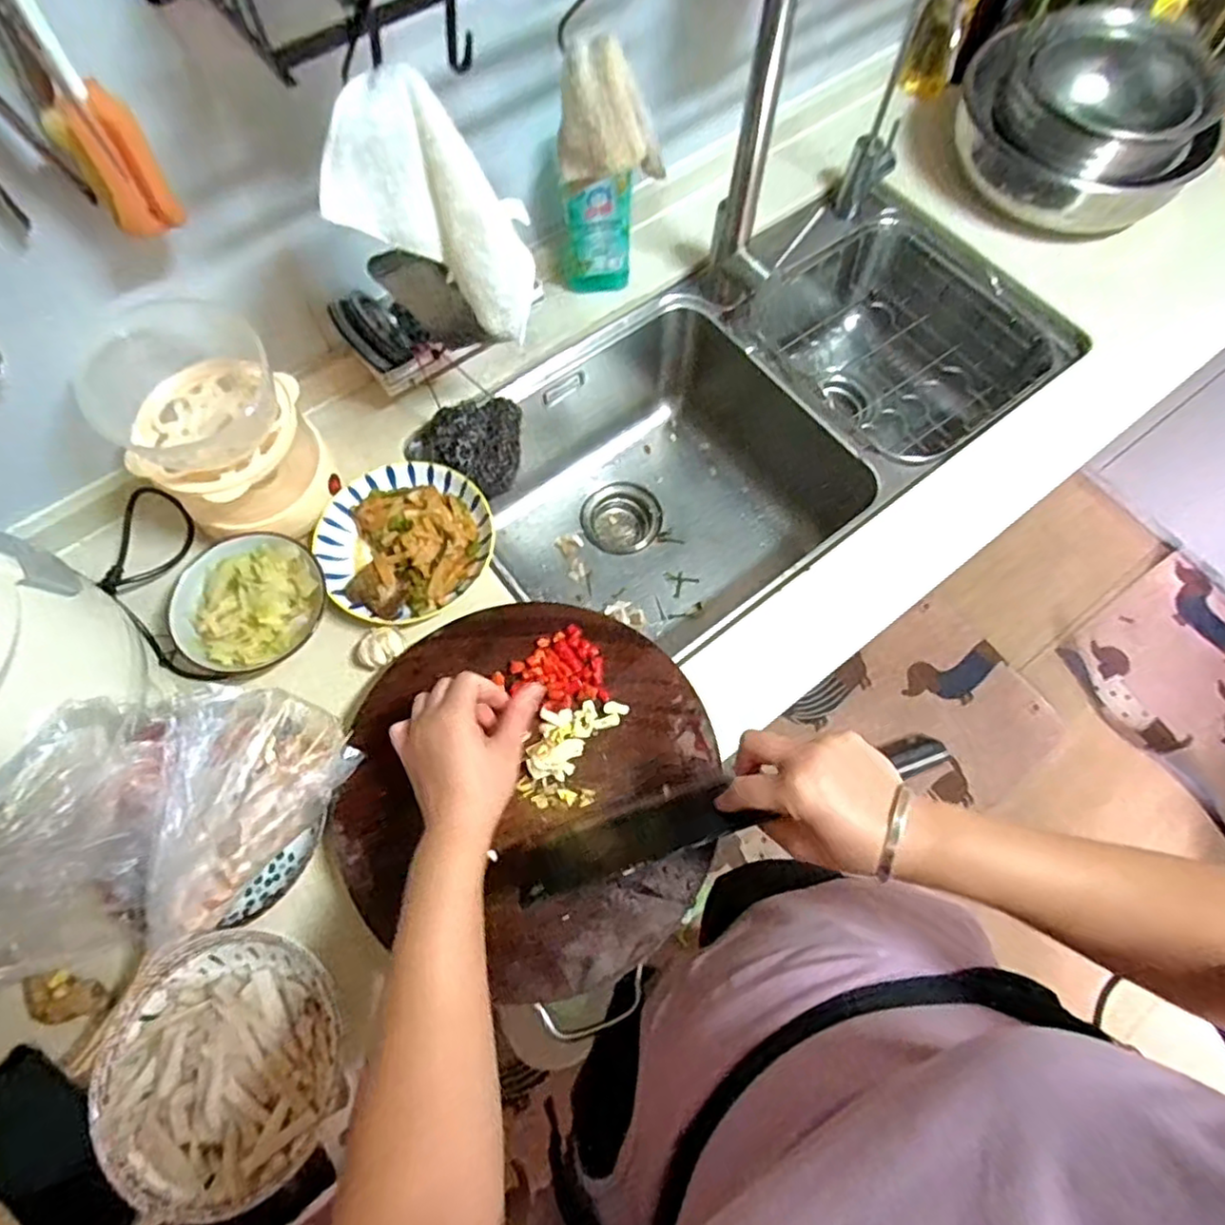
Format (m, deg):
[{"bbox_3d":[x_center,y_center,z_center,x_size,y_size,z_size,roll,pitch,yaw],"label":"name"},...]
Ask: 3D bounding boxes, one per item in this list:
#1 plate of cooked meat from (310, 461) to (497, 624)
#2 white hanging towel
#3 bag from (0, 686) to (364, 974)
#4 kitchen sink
[{"bbox_3d":[-0.206,-0.076,0.655,0.167,0.038,0.163,0,71,1],"label":"plate of cooked meat"},{"bbox_3d":[-0.120,-0.279,0.462,0.121,0.141,0.072,12,72,5],"label":"white hanging towel"},{"bbox_3d":[-0.356,0.153,0.503,0.265,0.113,0.168,-43,75,-12],"label":"bag"},{"bbox_3d":[0.174,-0.229,0.892,0.726,0.231,0.405,-35,74,-10],"label":"kitchen sink"}]

